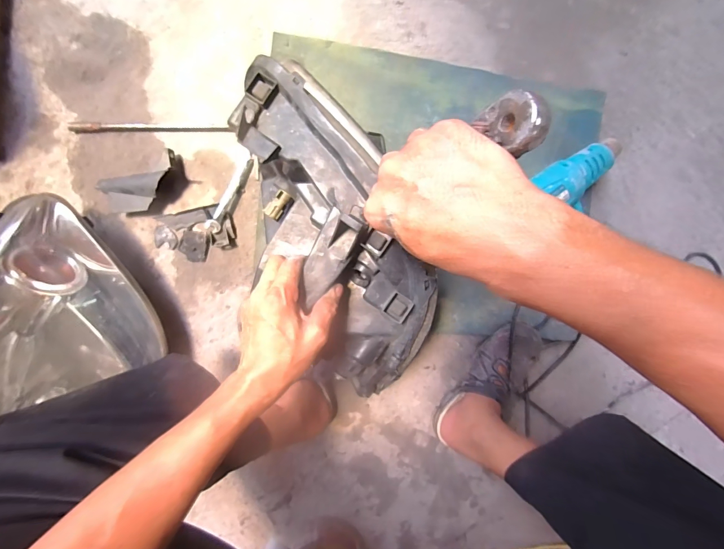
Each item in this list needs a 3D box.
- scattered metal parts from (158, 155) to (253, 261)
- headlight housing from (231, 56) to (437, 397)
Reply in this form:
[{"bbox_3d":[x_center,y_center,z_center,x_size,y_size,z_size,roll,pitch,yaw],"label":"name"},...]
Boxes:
[{"bbox_3d":[-0.247,-0.099,0.588,0.203,0.028,0.105,-37,96,-2],"label":"scattered metal parts"},{"bbox_3d":[-0.020,-0.047,0.391,0.156,0.087,0.378,-22,99,-4],"label":"headlight housing"}]

